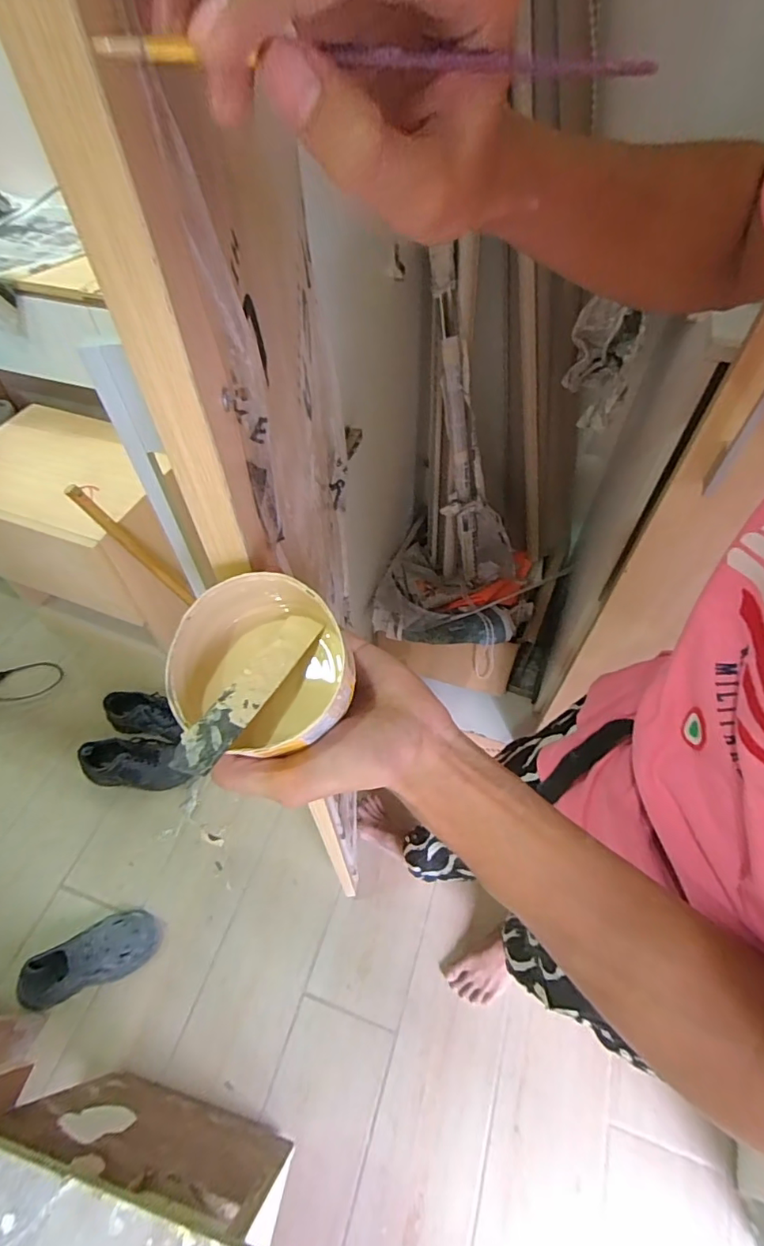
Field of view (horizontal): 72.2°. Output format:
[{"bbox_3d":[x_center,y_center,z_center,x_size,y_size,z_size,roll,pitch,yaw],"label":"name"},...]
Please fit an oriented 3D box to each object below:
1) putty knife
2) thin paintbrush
[{"bbox_3d":[-0.063,0.030,0.254,0.020,0.004,0.101,22,49,16],"label":"putty knife"},{"bbox_3d":[0.010,-0.155,0.144,0.162,0.005,0.004,-15,55,-16],"label":"thin paintbrush"}]

